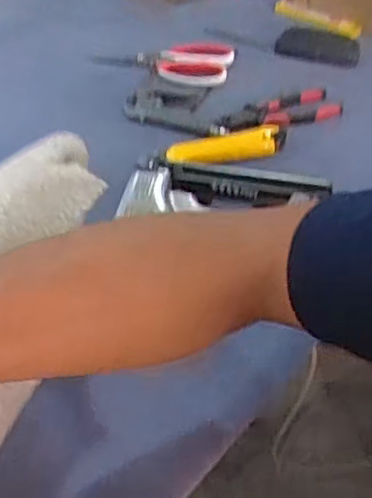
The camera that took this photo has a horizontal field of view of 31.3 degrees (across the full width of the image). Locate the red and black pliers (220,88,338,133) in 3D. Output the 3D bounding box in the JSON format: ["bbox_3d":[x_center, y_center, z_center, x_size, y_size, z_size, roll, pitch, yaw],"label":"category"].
[{"bbox_3d":[0.106,-0.153,0.744,0.151,0.024,0.057,-23,46,-23],"label":"red and black pliers"}]

